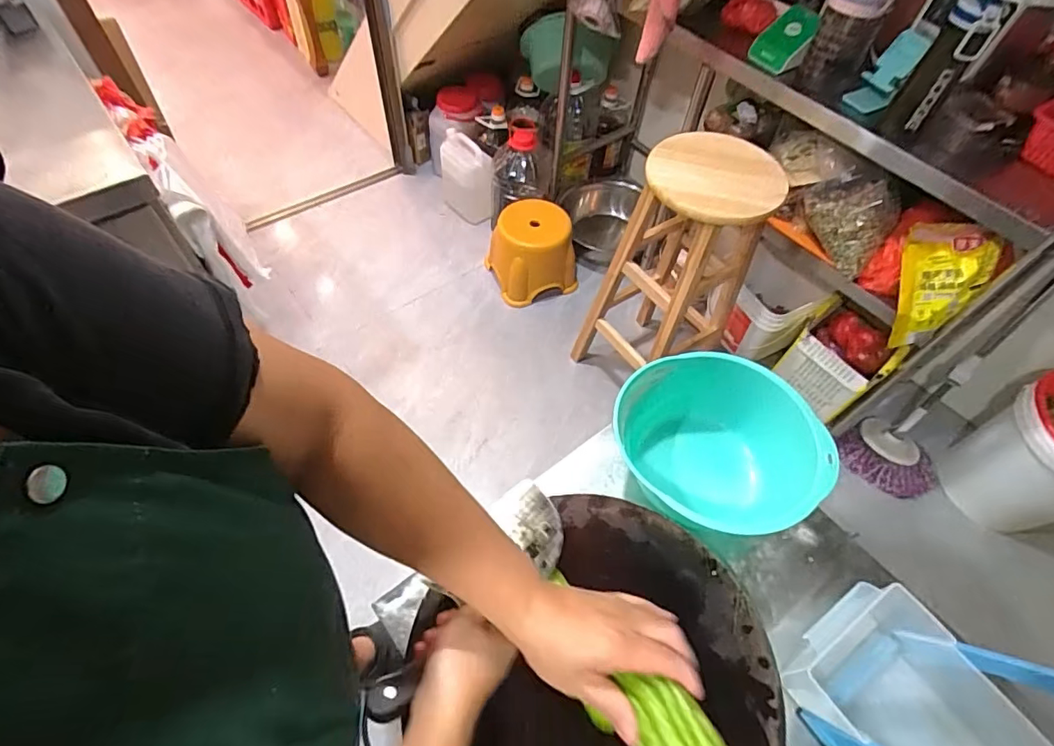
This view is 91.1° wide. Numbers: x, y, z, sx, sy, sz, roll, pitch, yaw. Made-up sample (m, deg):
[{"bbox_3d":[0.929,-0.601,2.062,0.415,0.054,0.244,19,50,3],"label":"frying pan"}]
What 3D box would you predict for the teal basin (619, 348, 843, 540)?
[{"bbox_3d":[0.214,0.092,0.604,0.195,0.115,0.207,2,56,-2],"label":"teal basin"}]

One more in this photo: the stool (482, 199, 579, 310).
[{"bbox_3d":[0.020,-0.394,1.645,0.247,0.228,0.226,-14,59,-12],"label":"stool"}]

